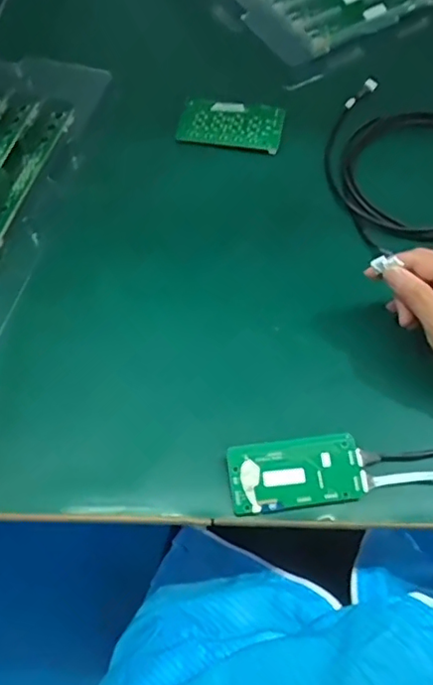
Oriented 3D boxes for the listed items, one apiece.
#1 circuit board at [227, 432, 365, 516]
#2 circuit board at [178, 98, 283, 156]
[{"bbox_3d":[0.058,0.096,0.434,0.095,0.006,0.049,-7,71,-3],"label":"circuit board"},{"bbox_3d":[0.015,-0.227,0.607,0.106,0.011,0.061,7,62,4],"label":"circuit board"}]

